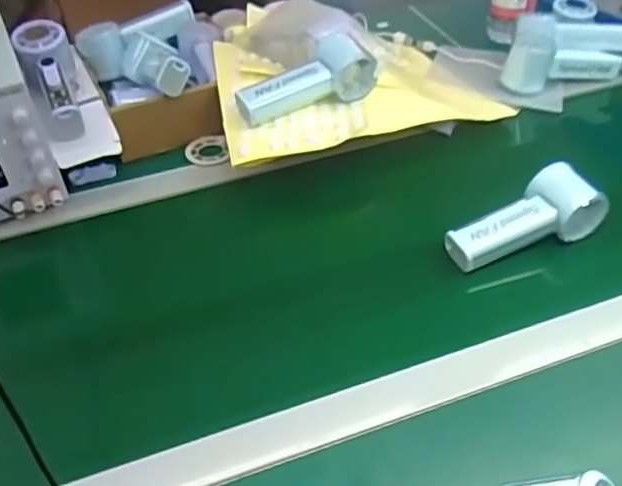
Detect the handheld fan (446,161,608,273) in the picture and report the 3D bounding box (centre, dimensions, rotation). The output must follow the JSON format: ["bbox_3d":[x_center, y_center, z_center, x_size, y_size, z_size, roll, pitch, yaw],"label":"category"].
[{"bbox_3d":[0.199,-0.022,0.600,0.144,0.041,0.060,-22,45,-18],"label":"handheld fan"}]

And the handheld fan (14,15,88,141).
[{"bbox_3d":[-0.282,-0.179,0.697,0.052,0.053,0.160,-16,66,-13],"label":"handheld fan"}]

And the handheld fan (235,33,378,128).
[{"bbox_3d":[-0.007,-0.173,0.687,0.151,0.048,0.057,-21,45,-17],"label":"handheld fan"}]

